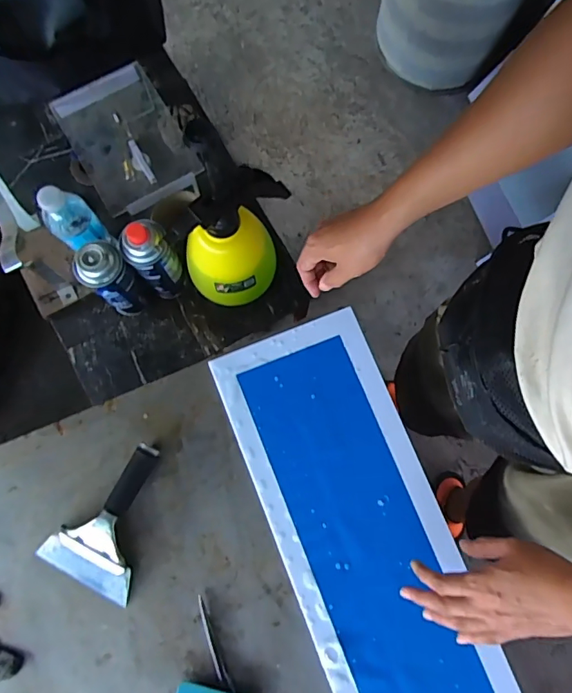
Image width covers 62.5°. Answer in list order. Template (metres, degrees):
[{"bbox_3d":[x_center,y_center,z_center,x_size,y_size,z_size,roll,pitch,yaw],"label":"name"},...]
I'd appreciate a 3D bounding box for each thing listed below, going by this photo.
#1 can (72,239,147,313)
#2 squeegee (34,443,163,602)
[{"bbox_3d":[-0.258,-0.096,0.715,0.054,0.173,0.066,43,81,7],"label":"can"},{"bbox_3d":[-0.209,0.200,0.566,0.116,0.032,0.175,25,80,3],"label":"squeegee"}]

